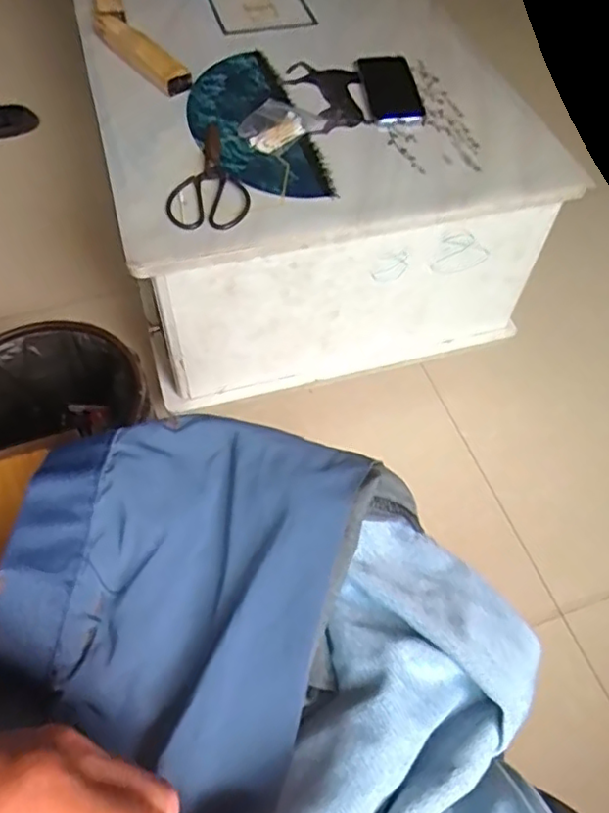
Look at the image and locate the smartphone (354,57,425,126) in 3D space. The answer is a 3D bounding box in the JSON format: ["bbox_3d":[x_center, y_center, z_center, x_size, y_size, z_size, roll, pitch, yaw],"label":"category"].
[{"bbox_3d":[0.130,-0.467,0.916,0.084,0.014,0.179,-6,57,-6],"label":"smartphone"}]

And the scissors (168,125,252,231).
[{"bbox_3d":[-0.130,-0.294,0.782,0.099,0.018,0.201,-11,58,-9],"label":"scissors"}]

